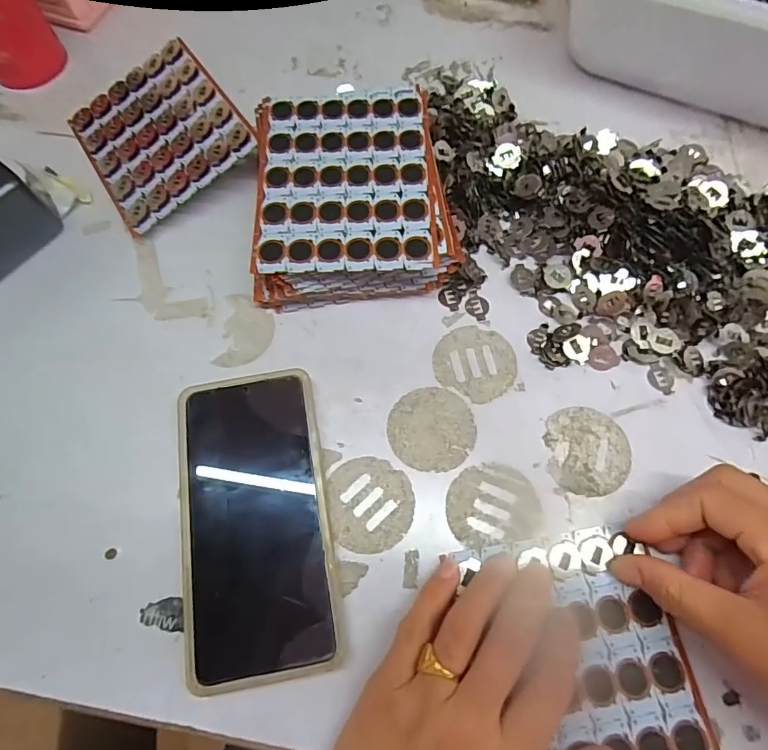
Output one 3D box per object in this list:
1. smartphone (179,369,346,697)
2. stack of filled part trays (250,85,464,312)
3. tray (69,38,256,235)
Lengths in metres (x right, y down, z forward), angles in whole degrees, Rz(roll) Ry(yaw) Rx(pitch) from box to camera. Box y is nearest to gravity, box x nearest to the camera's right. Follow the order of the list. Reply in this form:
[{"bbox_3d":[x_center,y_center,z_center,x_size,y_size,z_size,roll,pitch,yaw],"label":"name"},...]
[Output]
[{"bbox_3d":[-0.073,0.081,0.271,0.080,0.015,0.166,-10,70,-3],"label":"smartphone"},{"bbox_3d":[-0.023,-0.127,0.336,0.128,0.041,0.152,-5,70,-1],"label":"stack of filled part trays"},{"bbox_3d":[-0.175,-0.189,0.364,0.115,0.005,0.142,-37,69,1],"label":"tray"}]

